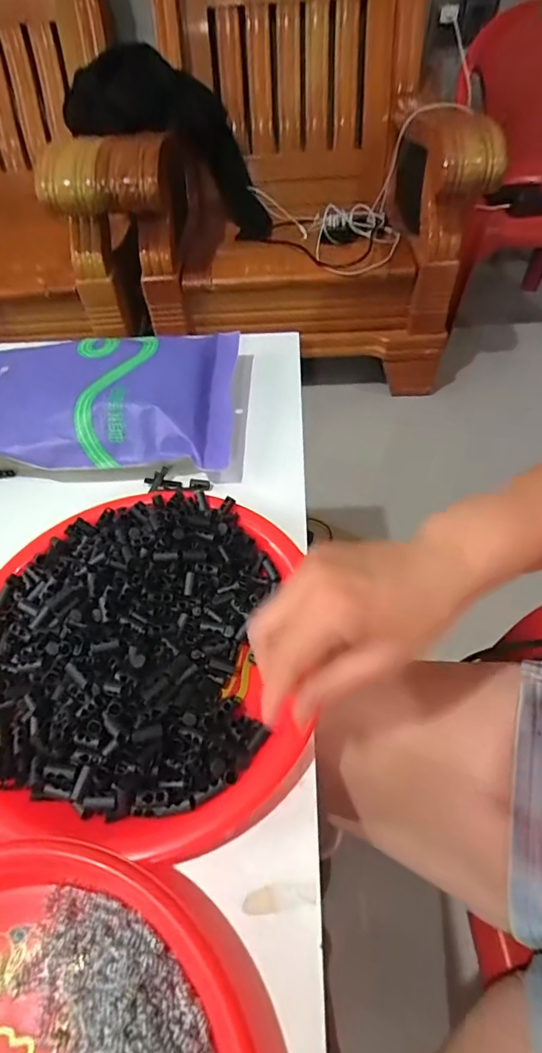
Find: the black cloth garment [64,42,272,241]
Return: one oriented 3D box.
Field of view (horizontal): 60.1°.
[{"bbox_3d":[-0.223,-0.993,1.222,0.530,0.256,0.134,11,38,-44],"label":"black cloth garment"}]

